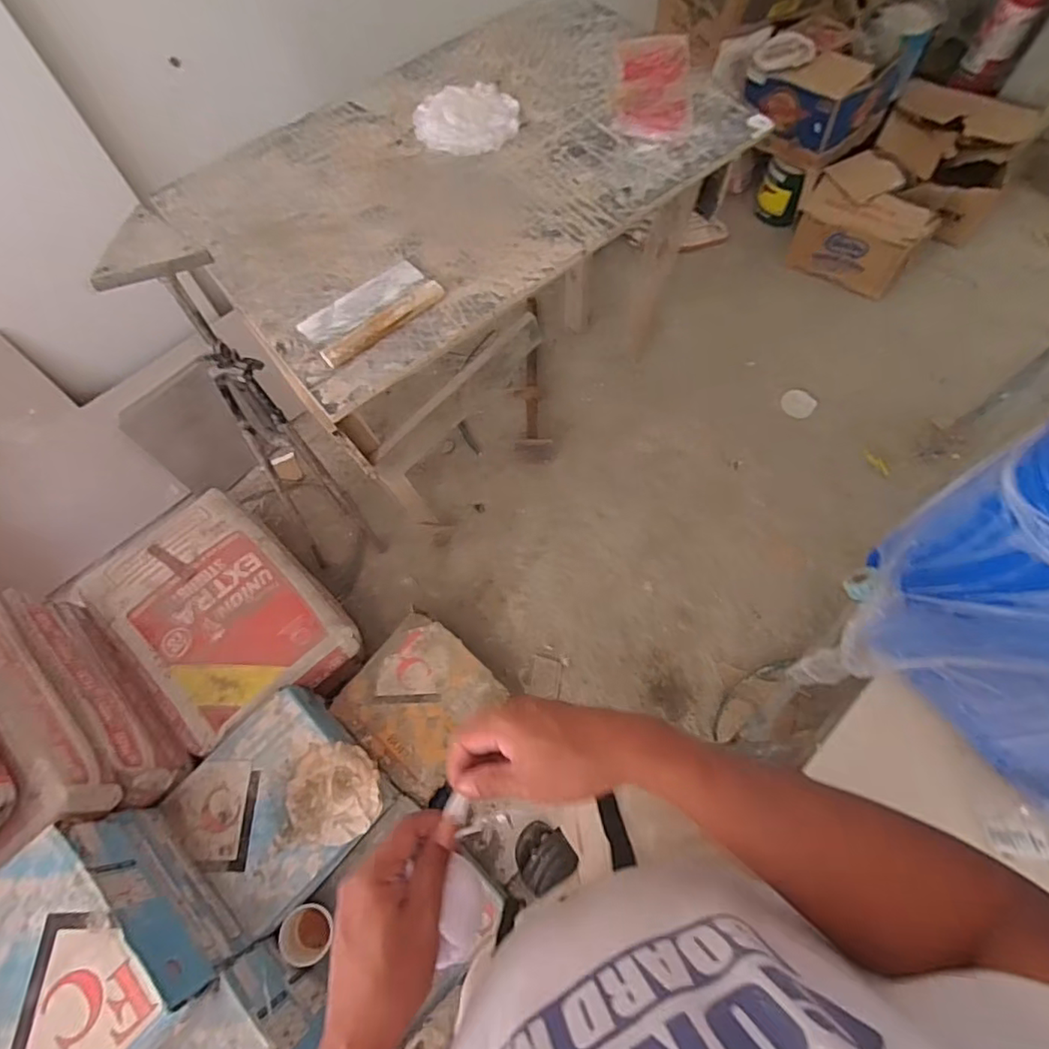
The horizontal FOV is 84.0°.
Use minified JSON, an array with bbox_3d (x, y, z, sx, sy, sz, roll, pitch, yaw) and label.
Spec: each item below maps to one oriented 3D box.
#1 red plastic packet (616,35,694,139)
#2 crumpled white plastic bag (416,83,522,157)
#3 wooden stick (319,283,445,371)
[{"bbox_3d":[0.229,-0.769,1.024,0.128,0.029,0.243,3,67,3],"label":"red plastic packet"},{"bbox_3d":[-0.100,-0.699,1.006,0.174,0.019,0.160,-3,67,0],"label":"crumpled white plastic bag"},{"bbox_3d":[-0.201,-0.291,0.844,0.201,0.014,0.034,-39,71,-14],"label":"wooden stick"}]

